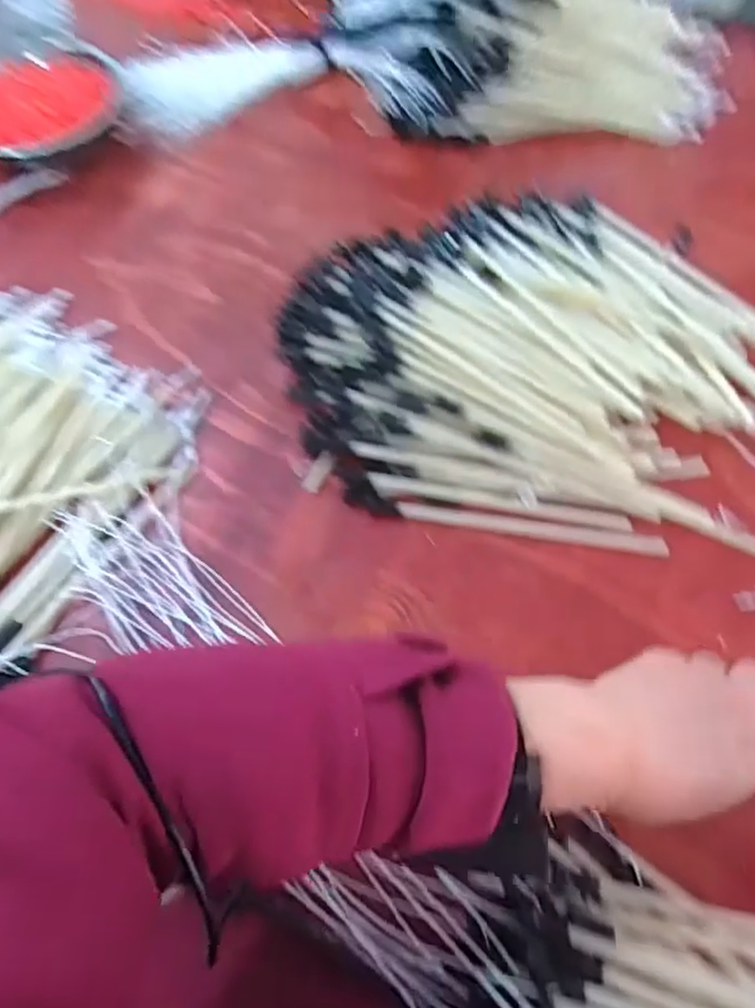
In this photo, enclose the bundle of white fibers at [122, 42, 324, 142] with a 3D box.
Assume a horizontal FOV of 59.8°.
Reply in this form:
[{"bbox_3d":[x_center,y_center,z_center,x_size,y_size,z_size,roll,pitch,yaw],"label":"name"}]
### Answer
[{"bbox_3d":[-0.160,-0.431,0.669,0.201,0.035,0.090,-32,66,-14],"label":"bundle of white fibers"}]

